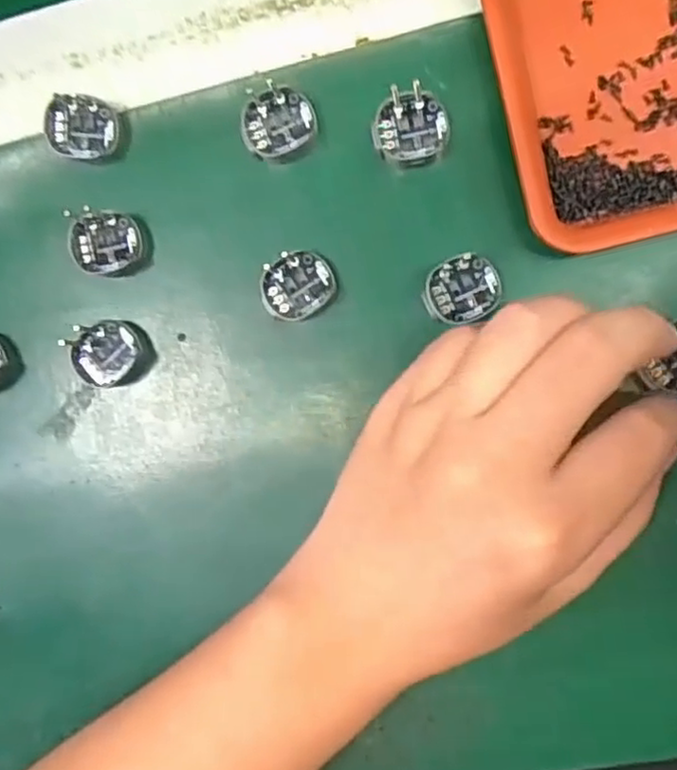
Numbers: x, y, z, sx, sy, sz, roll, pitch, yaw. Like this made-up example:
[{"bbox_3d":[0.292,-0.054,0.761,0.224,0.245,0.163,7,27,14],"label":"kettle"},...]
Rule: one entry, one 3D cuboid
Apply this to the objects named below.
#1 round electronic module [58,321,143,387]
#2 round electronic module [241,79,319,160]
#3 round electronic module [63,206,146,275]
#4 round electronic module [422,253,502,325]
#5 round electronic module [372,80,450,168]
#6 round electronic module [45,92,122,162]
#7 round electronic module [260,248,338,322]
[{"bbox_3d":[-0.095,-0.013,0.281,0.028,0.009,0.025,-9,91,7],"label":"round electronic module"},{"bbox_3d":[-0.023,-0.101,0.269,0.025,0.015,0.027,0,92,7],"label":"round electronic module"},{"bbox_3d":[-0.094,-0.058,0.283,0.030,0.017,0.025,6,93,7],"label":"round electronic module"},{"bbox_3d":[0.047,-0.036,0.265,0.029,0.013,0.024,-15,91,8],"label":"round electronic module"},{"bbox_3d":[0.027,-0.097,0.264,0.027,0.014,0.028,0,92,7],"label":"round electronic module"},{"bbox_3d":[-0.102,-0.103,0.279,0.026,0.014,0.022,1,93,7],"label":"round electronic module"},{"bbox_3d":[-0.015,-0.039,0.274,0.028,0.012,0.025,-16,90,8],"label":"round electronic module"}]

